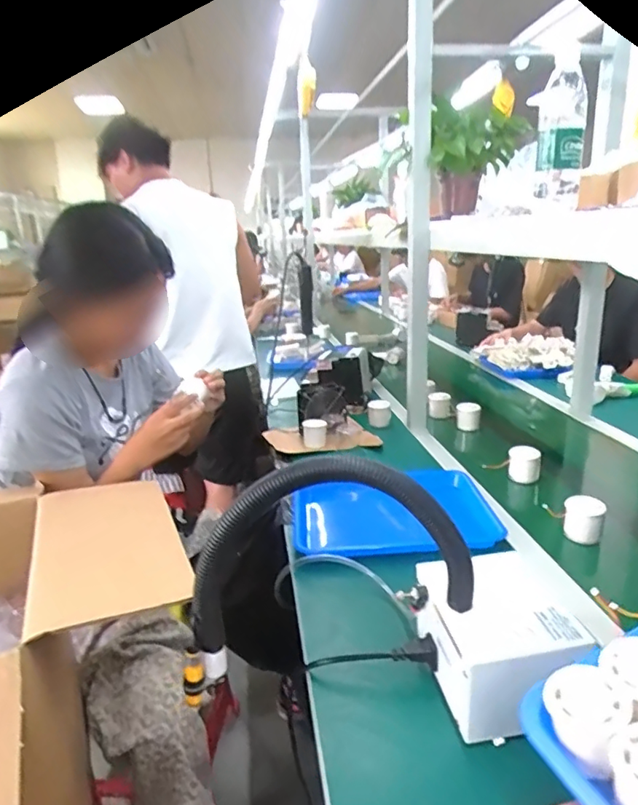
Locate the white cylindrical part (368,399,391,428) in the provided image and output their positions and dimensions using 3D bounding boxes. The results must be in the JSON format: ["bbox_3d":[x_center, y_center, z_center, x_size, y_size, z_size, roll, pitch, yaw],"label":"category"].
[{"bbox_3d":[0.155,0.029,1.382,0.057,0.062,0.046,-2,17,3],"label":"white cylindrical part"}]

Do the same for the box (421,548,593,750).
[{"bbox_3d":[0.191,0.258,0.591,0.128,0.101,0.161,-5,17,-7],"label":"box"}]

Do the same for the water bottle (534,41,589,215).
[{"bbox_3d":[0.355,-0.398,0.786,0.062,0.210,0.062,4,18,22],"label":"water bottle"}]

